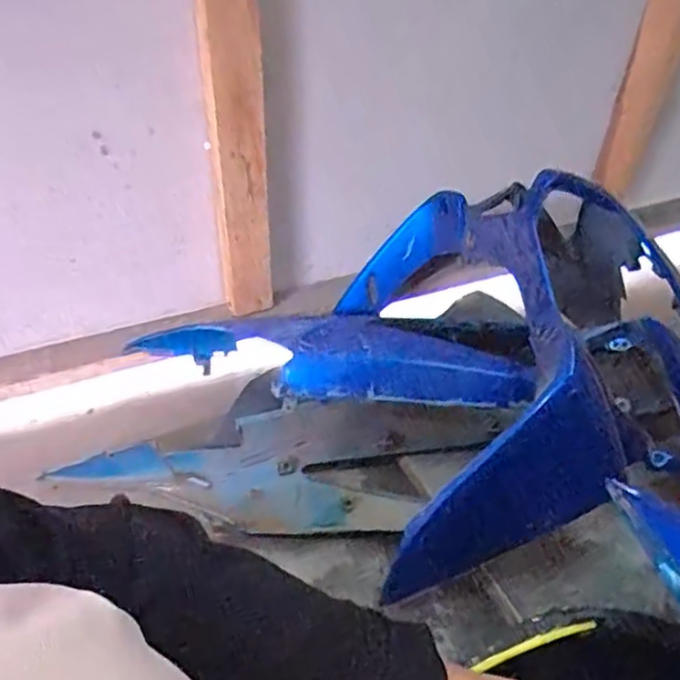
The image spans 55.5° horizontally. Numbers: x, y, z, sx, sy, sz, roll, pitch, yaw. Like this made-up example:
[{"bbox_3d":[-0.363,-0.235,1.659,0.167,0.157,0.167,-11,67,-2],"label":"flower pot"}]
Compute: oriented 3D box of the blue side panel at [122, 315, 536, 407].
[{"bbox_3d":[-0.026,0.025,0.777,0.483,0.083,0.105,5,43,4],"label":"blue side panel"}]

